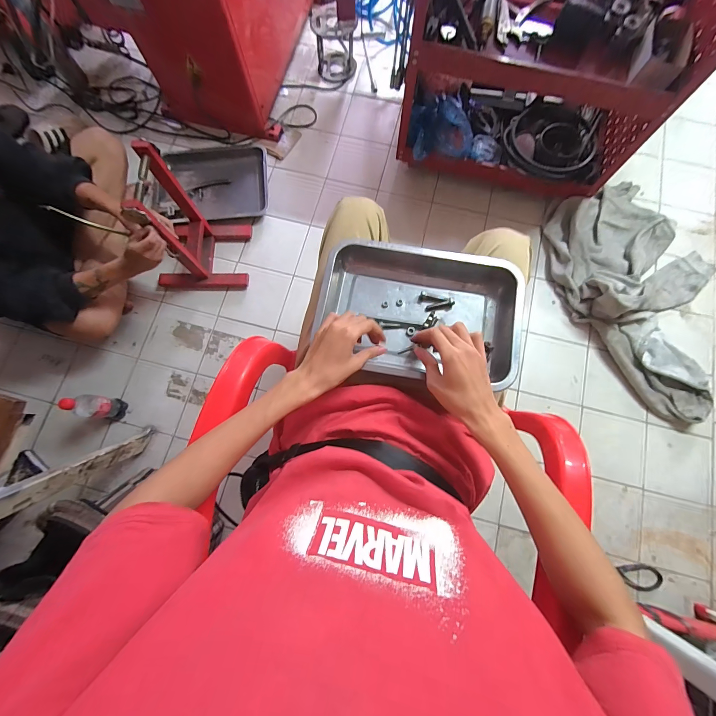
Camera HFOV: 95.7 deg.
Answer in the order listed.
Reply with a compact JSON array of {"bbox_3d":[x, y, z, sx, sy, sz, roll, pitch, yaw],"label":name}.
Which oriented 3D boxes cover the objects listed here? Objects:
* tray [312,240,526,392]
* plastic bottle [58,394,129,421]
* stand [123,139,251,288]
[{"bbox_3d":[0.094,-0.075,0.524,0.312,0.058,0.211,9,76,1],"label":"tray"},{"bbox_3d":[-0.746,0.138,0.914,0.061,0.201,0.064,7,78,1],"label":"plastic bottle"},{"bbox_3d":[-0.524,-0.402,0.956,0.280,0.385,0.244,2,78,0],"label":"stand"}]

